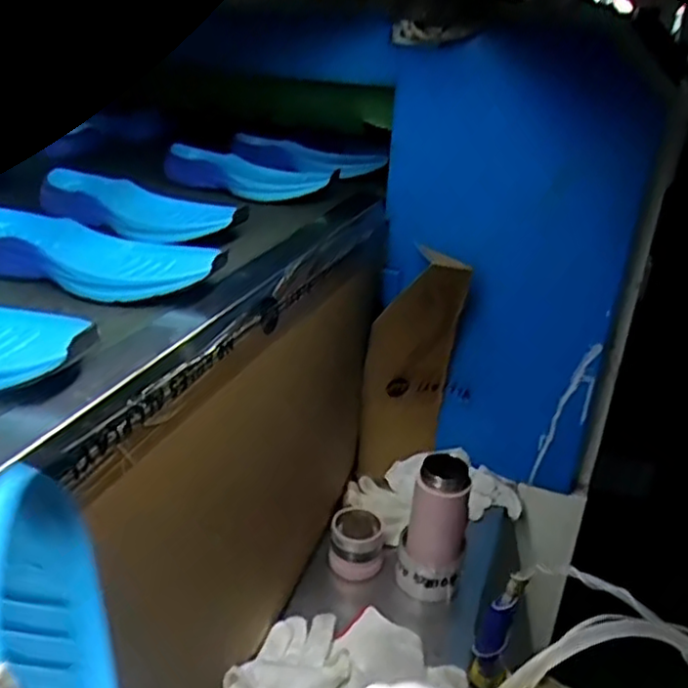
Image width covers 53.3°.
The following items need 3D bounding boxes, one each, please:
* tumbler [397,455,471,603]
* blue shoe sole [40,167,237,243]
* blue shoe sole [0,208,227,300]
[{"bbox_3d":[0.108,0.217,0.814,0.074,0.164,0.058,12,25,19],"label":"tumbler"},{"bbox_3d":[-0.222,-0.143,0.727,0.227,0.037,0.072,16,26,26],"label":"blue shoe sole"},{"bbox_3d":[-0.219,-0.080,0.606,0.236,0.034,0.102,17,30,21],"label":"blue shoe sole"}]

